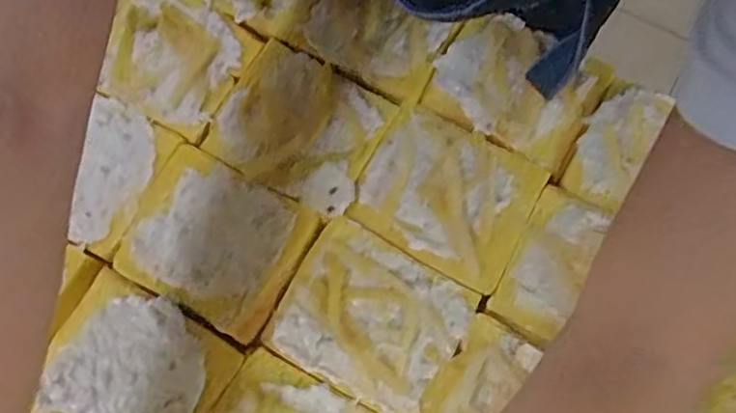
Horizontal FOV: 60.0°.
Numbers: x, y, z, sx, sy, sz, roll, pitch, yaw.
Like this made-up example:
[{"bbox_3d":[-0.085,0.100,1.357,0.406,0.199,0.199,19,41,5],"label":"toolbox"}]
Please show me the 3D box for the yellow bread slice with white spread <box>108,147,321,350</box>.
[{"bbox_3d":[-0.094,0.020,0.387,0.101,0.009,0.086,27,74,9],"label":"yellow bread slice with white spread"}]

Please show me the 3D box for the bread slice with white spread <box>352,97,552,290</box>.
[{"bbox_3d":[0.048,-0.008,0.395,0.101,0.008,0.087,28,74,10],"label":"bread slice with white spread"}]

